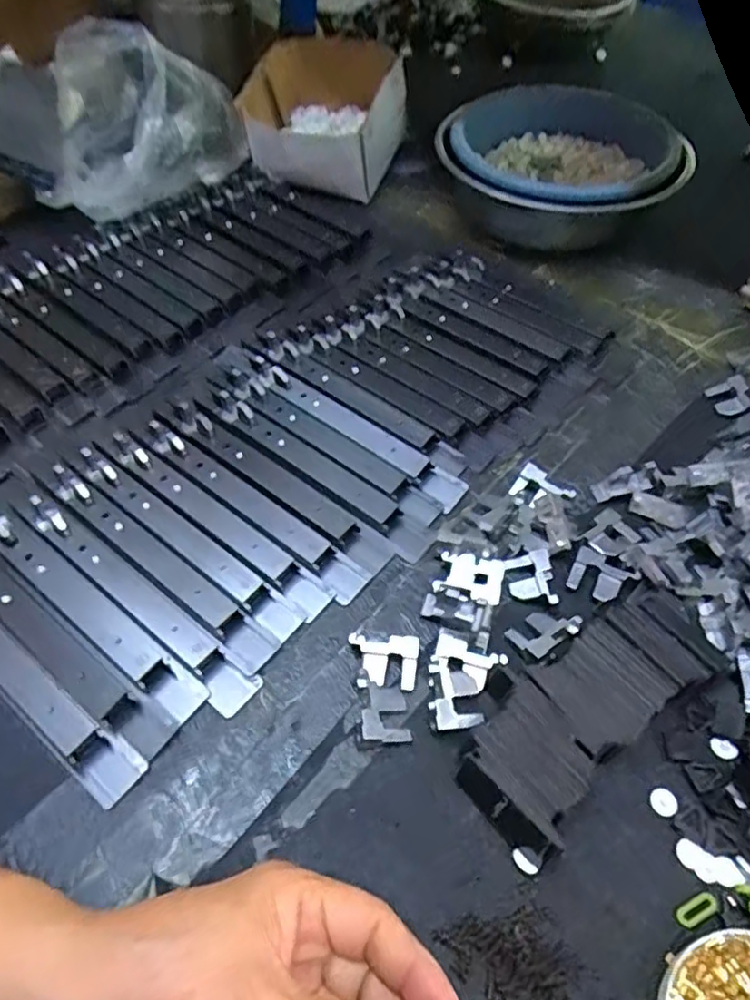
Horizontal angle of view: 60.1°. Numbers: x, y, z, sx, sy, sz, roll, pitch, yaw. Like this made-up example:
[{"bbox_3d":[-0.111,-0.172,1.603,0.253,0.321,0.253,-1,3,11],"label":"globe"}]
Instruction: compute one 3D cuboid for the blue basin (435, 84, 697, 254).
[{"bbox_3d":[0.165,-0.307,0.603,0.204,0.072,0.204,0,53,0],"label":"blue basin"}]

